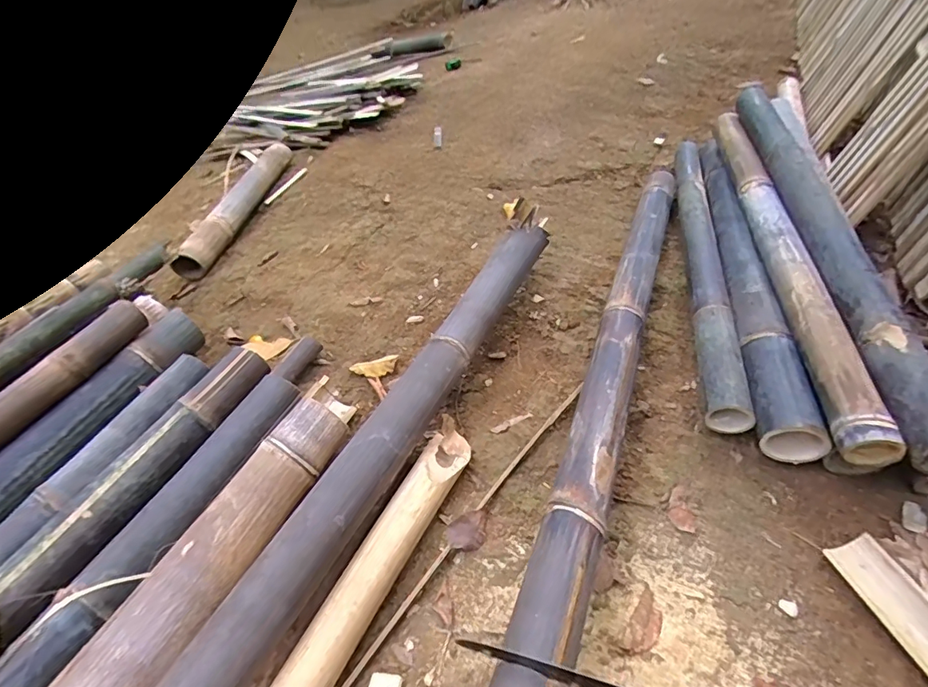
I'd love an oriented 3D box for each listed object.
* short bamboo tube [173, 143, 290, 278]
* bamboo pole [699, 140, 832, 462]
[{"bbox_3d":[-0.736,-0.466,1.607,0.097,0.116,0.749,-4,42,10],"label":"short bamboo tube"},{"bbox_3d":[0.503,-0.167,0.924,0.077,0.074,0.830,-1,43,14],"label":"bamboo pole"}]

